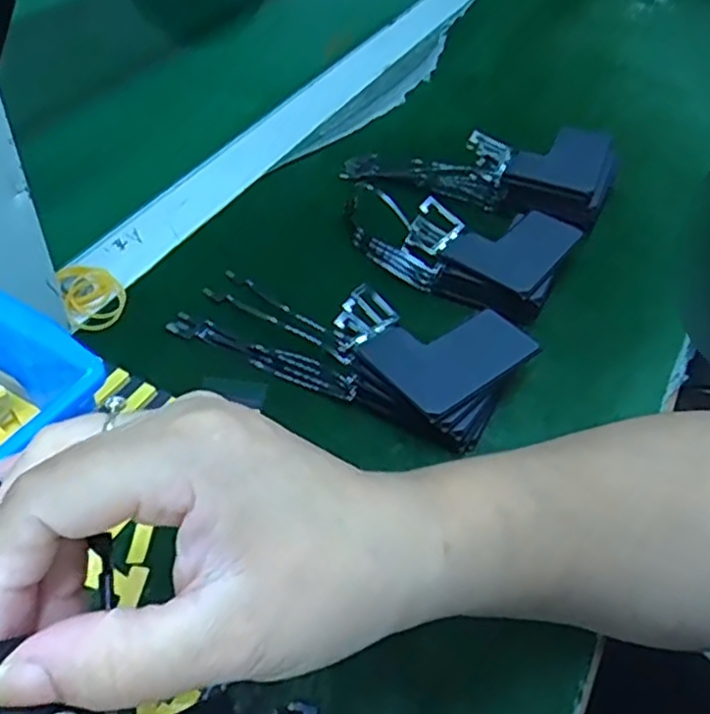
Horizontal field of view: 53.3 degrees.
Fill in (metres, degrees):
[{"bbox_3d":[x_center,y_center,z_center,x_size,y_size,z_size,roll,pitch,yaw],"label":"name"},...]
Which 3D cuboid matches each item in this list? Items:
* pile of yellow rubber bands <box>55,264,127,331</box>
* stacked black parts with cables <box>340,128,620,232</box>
[{"bbox_3d":[-0.146,-0.036,0.393,0.031,0.011,0.045,-18,52,-21],"label":"pile of yellow rubber bands"},{"bbox_3d":[0.088,-0.140,0.486,0.173,0.038,0.081,20,48,14],"label":"stacked black parts with cables"}]

